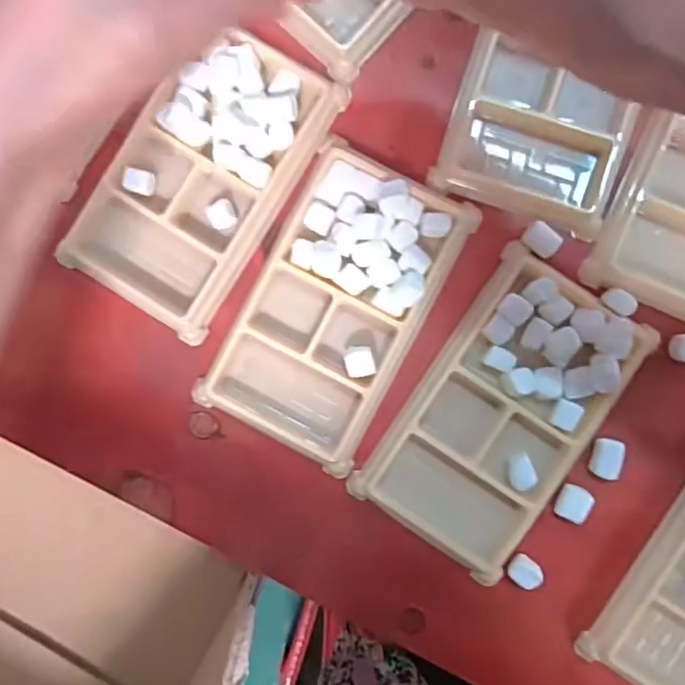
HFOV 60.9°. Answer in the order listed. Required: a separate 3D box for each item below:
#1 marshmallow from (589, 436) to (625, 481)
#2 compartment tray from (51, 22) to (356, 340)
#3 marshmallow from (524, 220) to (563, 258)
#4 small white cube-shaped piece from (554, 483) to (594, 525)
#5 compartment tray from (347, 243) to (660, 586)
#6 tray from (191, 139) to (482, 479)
[{"bbox_3d":[0.119,0.052,0.262,0.013,0.008,0.018,20,92,3],"label":"marshmallow"},{"bbox_3d":[-0.065,-0.075,0.267,0.077,0.012,0.132,31,93,2],"label":"compartment tray"},{"bbox_3d":[0.090,-0.046,0.262,0.015,0.009,0.011,40,93,2],"label":"marshmallow"},{"bbox_3d":[0.104,0.073,0.263,0.013,0.008,0.015,28,93,2],"label":"small white cube-shaped piece"},{"bbox_3d":[0.074,0.033,0.262,0.078,0.011,0.135,33,93,2],"label":"compartment tray"},{"bbox_3d":[-0.002,-0.017,0.264,0.074,0.015,0.138,29,93,2],"label":"tray"}]

